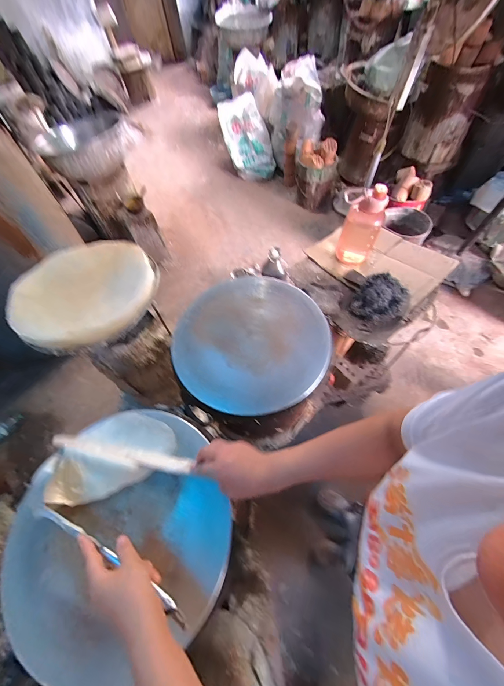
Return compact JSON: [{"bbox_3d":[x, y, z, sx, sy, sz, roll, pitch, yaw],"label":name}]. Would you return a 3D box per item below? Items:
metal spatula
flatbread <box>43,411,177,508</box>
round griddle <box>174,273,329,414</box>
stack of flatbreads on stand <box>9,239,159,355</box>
[{"bbox_3d":[-0.202,0.296,0.367,0.270,0.013,0.020,24,63,14],"label":"metal spatula"},{"bbox_3d":[-0.256,0.195,0.491,0.210,0.028,0.139,-19,54,-14],"label":"flatbread"},{"bbox_3d":[-0.004,-0.015,0.643,0.356,0.031,0.352,-2,58,3],"label":"round griddle"},{"bbox_3d":[-0.461,-0.169,0.733,0.361,0.057,0.410,-31,61,-14],"label":"stack of flatbreads on stand"}]

